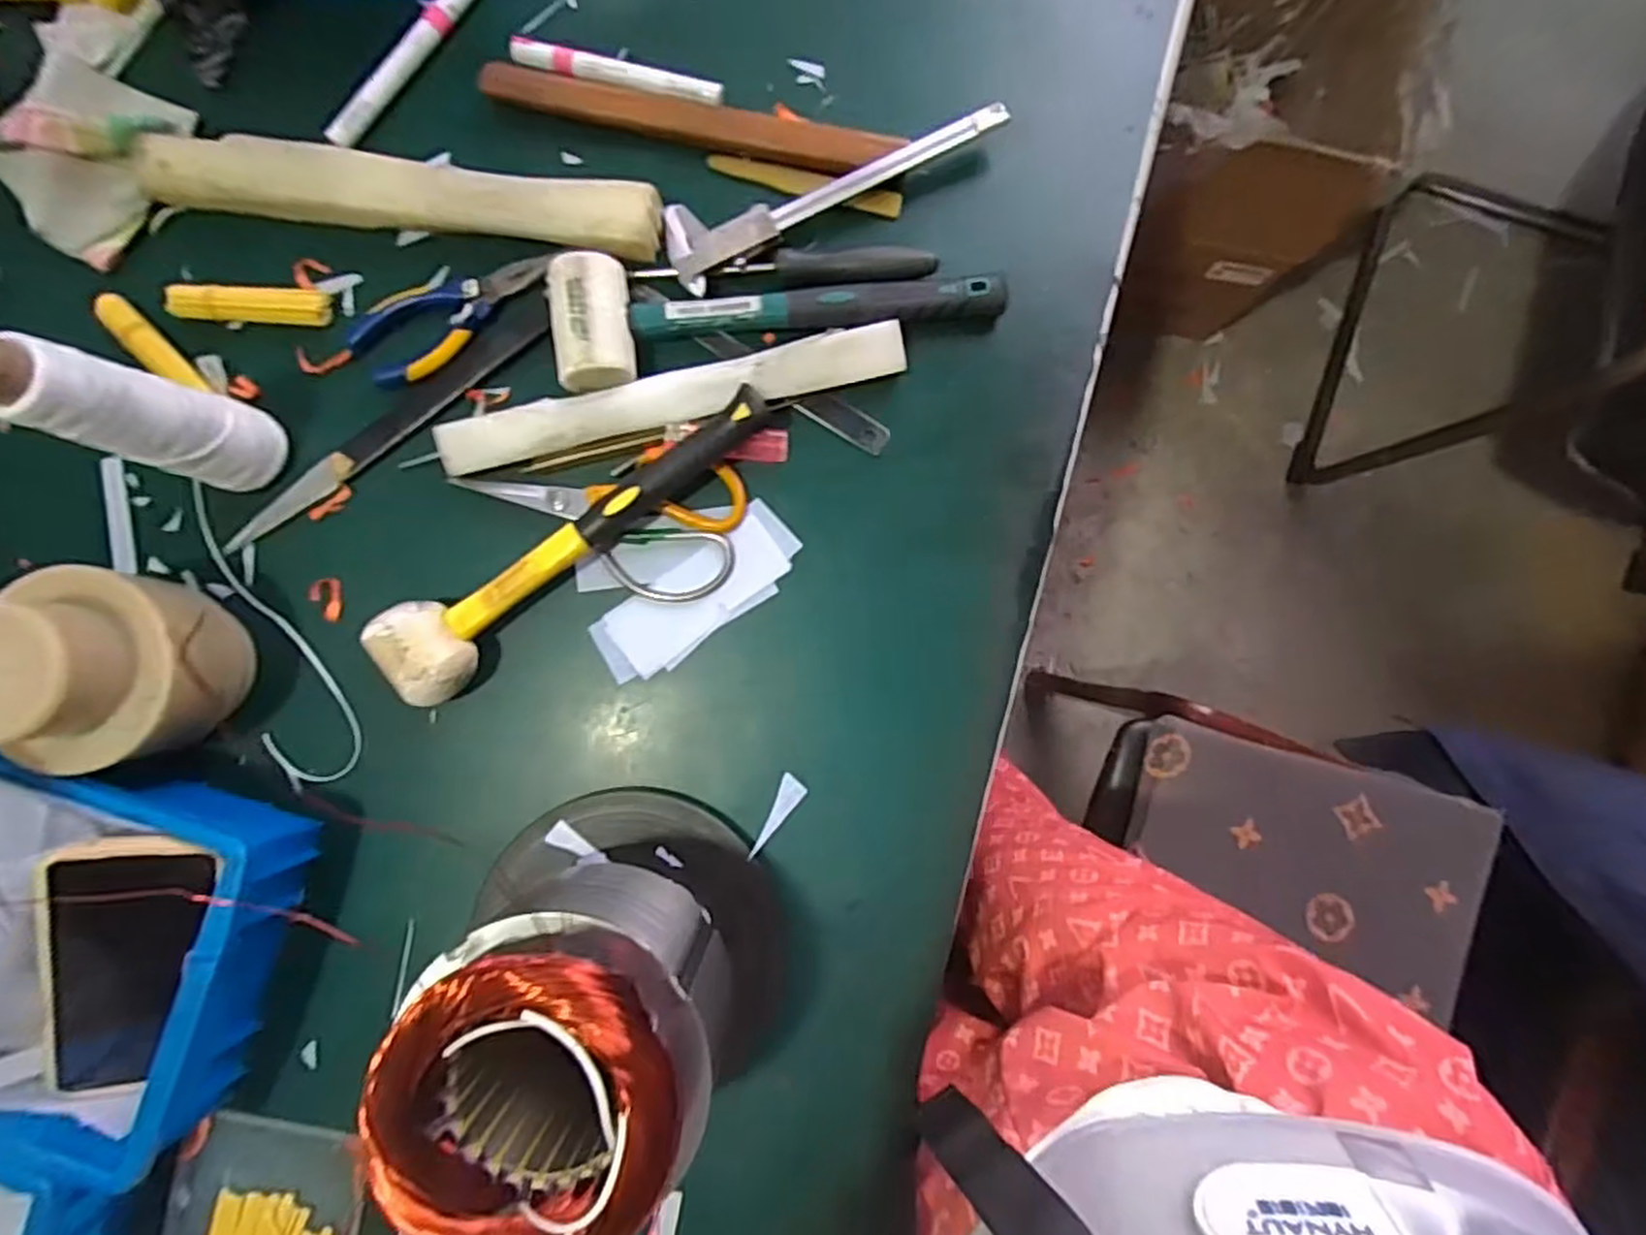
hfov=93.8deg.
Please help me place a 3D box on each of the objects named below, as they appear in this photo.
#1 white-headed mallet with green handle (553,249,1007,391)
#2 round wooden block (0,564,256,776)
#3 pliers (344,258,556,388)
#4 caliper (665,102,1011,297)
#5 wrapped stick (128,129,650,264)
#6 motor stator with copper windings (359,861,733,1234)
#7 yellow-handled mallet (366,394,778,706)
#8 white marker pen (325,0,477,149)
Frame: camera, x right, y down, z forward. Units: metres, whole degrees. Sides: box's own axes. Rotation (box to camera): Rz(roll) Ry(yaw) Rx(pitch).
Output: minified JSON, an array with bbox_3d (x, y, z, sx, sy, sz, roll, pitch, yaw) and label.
[{"bbox_3d":[-0.025,-0.191,0.482,0.279,0.041,0.077,-5,89,0],"label":"white-headed mallet with green handle"},{"bbox_3d":[-0.401,0.030,0.445,0.093,0.133,0.087,0,89,0],"label":"round wooden block"},{"bbox_3d":[-0.245,-0.203,0.499,0.133,0.017,0.057,-35,89,0],"label":"pliers"},{"bbox_3d":[0.004,-0.282,0.493,0.227,0.018,0.059,-25,89,0],"label":"caliper"},{"bbox_3d":[-0.272,-0.271,0.494,0.332,0.021,0.043,7,89,0],"label":"wrapped stick"},{"bbox_3d":[-0.124,0.212,0.409,0.137,0.187,0.126,0,89,1],"label":"motor stator with copper windings"},{"bbox_3d":[-0.158,-0.055,0.482,0.284,0.050,0.061,-41,89,0],"label":"yellow-handled mallet"},{"bbox_3d":[-0.278,-0.370,0.510,0.018,0.016,0.144,35,89,1],"label":"white marker pen"}]

